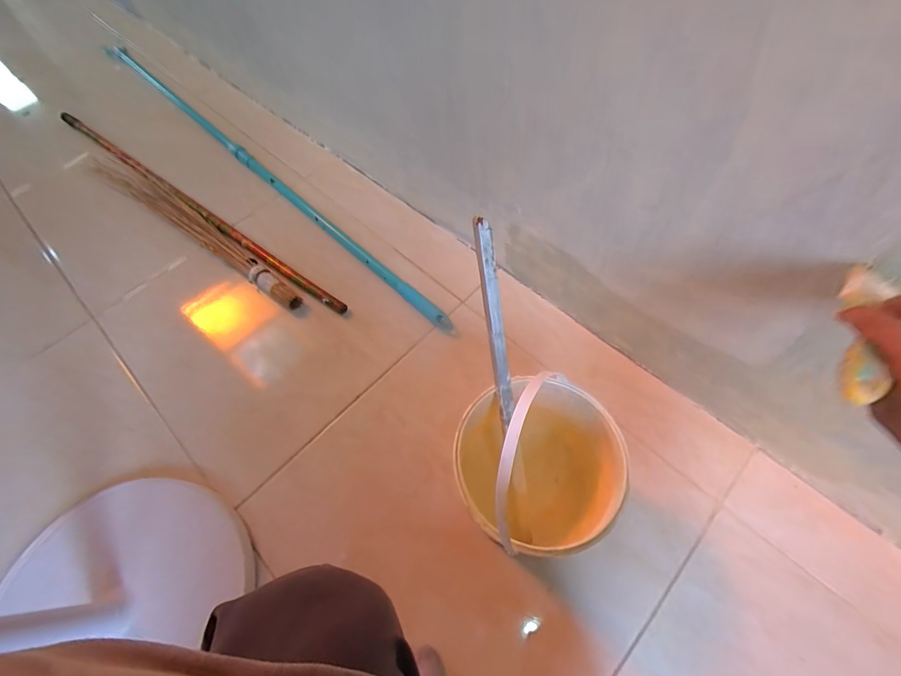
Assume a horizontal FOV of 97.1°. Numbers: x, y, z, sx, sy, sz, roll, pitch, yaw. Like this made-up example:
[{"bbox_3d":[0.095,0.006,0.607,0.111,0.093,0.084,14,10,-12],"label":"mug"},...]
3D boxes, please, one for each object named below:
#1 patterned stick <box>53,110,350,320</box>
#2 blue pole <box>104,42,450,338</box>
[{"bbox_3d":[-0.600,-0.313,0.884,0.994,0.033,0.026,33,70,18],"label":"patterned stick"},{"bbox_3d":[-0.519,-0.458,0.952,1.430,0.027,0.036,40,72,21],"label":"blue pole"}]

